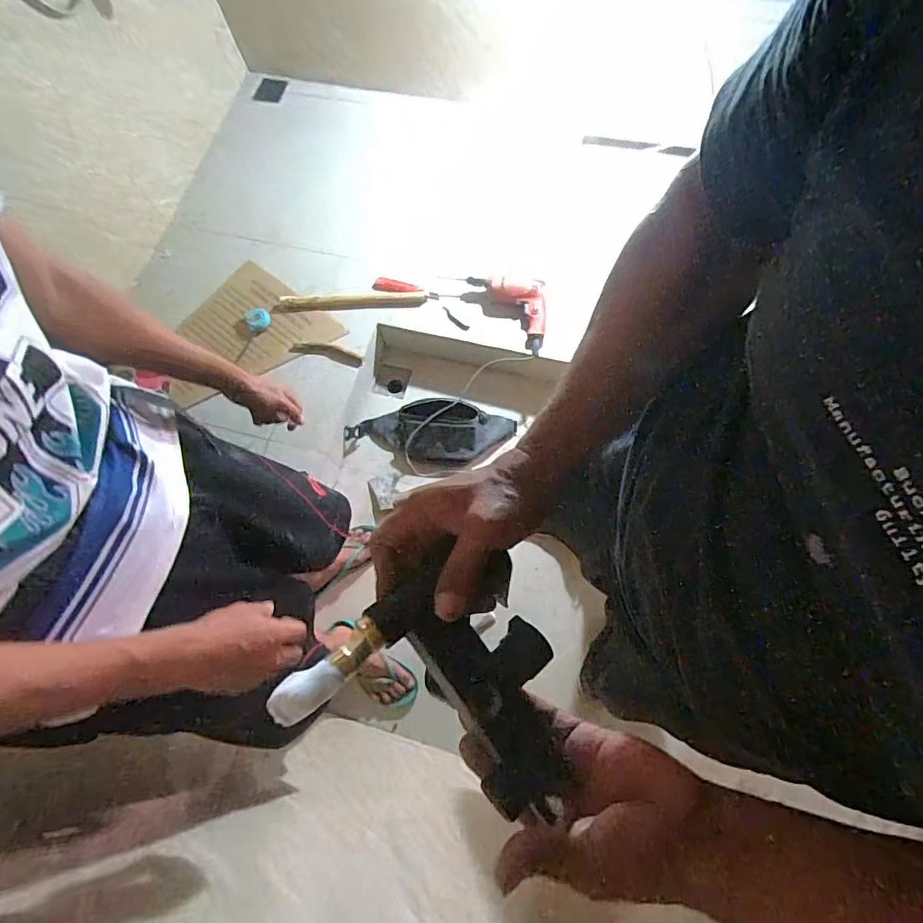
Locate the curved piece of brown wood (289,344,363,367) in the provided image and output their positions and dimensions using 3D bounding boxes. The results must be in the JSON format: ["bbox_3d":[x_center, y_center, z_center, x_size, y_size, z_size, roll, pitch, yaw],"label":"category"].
[{"bbox_3d":[-0.384,-0.306,1.477,0.205,0.027,0.046,12,64,9],"label":"curved piece of brown wood"}]

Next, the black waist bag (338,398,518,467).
[{"bbox_3d":[-0.087,-0.074,1.474,0.471,0.080,0.198,-1,97,-3],"label":"black waist bag"}]

